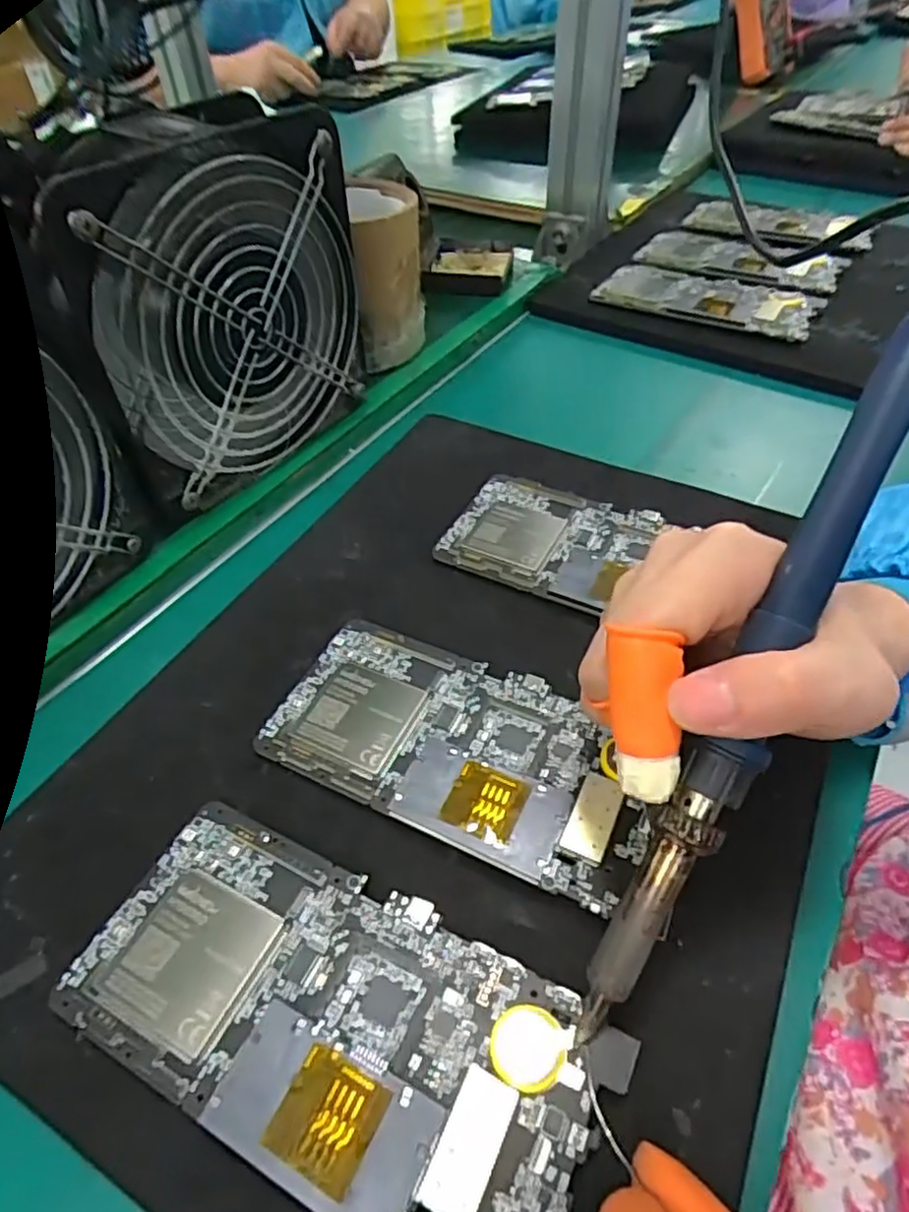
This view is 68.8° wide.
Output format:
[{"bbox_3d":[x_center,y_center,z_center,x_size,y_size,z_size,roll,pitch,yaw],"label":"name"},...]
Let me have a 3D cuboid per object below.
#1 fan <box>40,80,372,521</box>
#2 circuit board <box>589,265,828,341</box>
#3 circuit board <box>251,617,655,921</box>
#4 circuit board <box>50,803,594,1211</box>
[{"bbox_3d":[-0.112,-0.137,0.324,0.052,0.155,0.147,26,54,23],"label":"fan"},{"bbox_3d":[0.185,-0.229,0.491,0.154,0.013,0.069,25,54,22],"label":"circuit board"},{"bbox_3d":[0.001,0.051,0.248,0.140,0.011,0.071,20,52,18],"label":"circuit board"},{"bbox_3d":[-0.037,0.115,0.191,0.147,0.010,0.072,20,52,18],"label":"circuit board"}]

